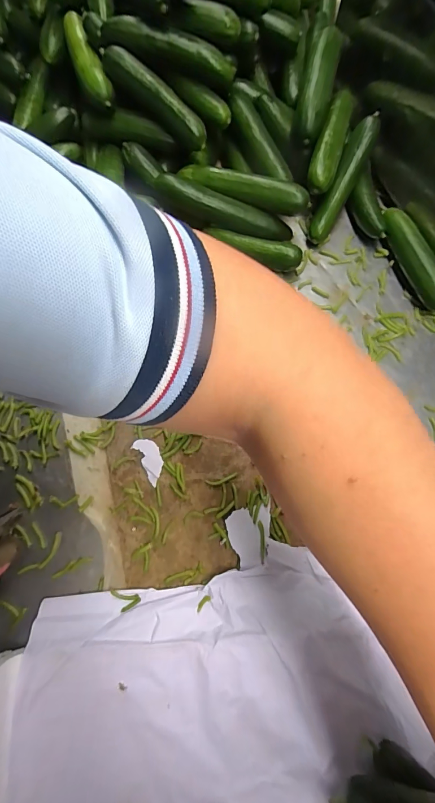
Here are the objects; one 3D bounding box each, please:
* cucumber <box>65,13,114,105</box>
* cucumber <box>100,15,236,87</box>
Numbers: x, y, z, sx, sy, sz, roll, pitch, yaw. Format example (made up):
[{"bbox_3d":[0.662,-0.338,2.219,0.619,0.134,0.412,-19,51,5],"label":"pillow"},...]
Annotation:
[{"bbox_3d":[-0.144,-0.373,0.367,0.024,0.026,0.109,-25,77,-6],"label":"cucumber"},{"bbox_3d":[-0.050,-0.363,0.350,0.137,0.027,0.031,10,76,-10],"label":"cucumber"}]

